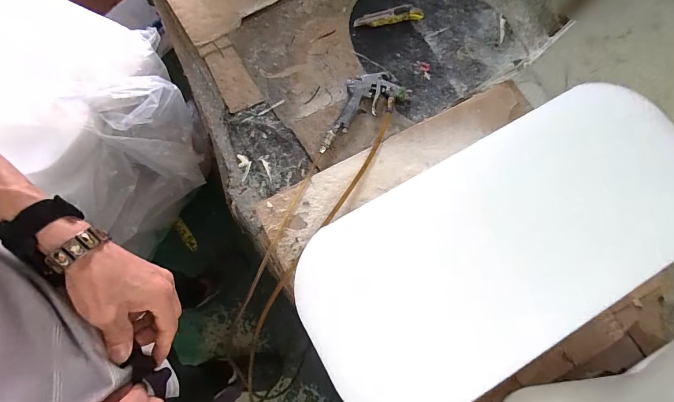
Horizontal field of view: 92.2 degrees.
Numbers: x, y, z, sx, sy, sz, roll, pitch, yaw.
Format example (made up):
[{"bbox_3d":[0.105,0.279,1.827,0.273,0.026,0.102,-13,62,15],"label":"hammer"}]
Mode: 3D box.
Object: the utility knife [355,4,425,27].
[{"bbox_3d":[0.117,-0.424,0.751,0.157,0.027,0.030,-10,77,-4],"label":"utility knife"}]

